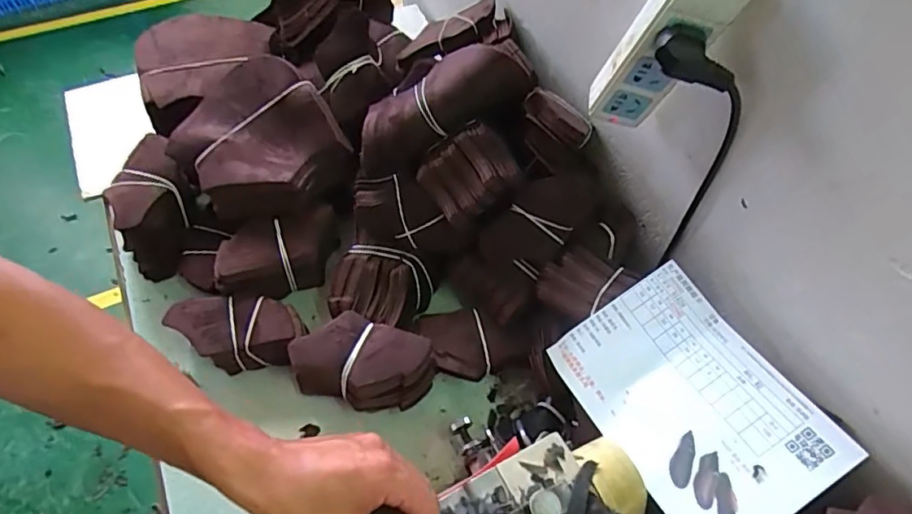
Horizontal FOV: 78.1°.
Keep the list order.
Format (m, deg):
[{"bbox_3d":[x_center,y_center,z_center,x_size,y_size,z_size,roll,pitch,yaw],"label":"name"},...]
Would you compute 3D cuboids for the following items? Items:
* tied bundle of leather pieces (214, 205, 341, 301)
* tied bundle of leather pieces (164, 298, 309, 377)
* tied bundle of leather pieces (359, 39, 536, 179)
[{"bbox_3d":[-0.199,-0.001,0.650,0.137,0.076,0.074,-19,61,-13],"label":"tied bundle of leather pieces"},{"bbox_3d":[-0.233,0.079,0.603,0.144,0.052,0.074,3,58,0],"label":"tied bundle of leather pieces"},{"bbox_3d":[-0.022,-0.169,0.616,0.204,0.061,0.094,-30,60,10],"label":"tied bundle of leather pieces"}]

